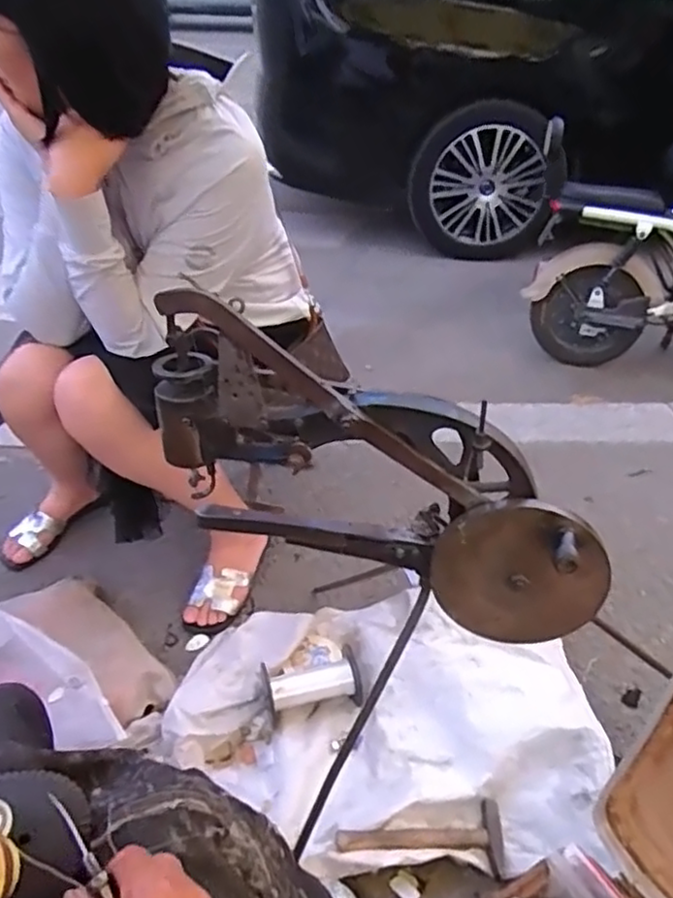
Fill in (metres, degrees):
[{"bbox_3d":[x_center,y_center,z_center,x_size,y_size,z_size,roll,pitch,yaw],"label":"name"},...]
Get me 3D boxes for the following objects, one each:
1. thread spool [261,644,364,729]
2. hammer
[{"bbox_3d":[-0.037,0.354,1.023,0.147,0.063,0.075,-14,37,0],"label":"thread spool"},{"bbox_3d":[0.110,0.499,0.865,0.213,0.028,0.081,0,36,-1],"label":"hammer"}]

